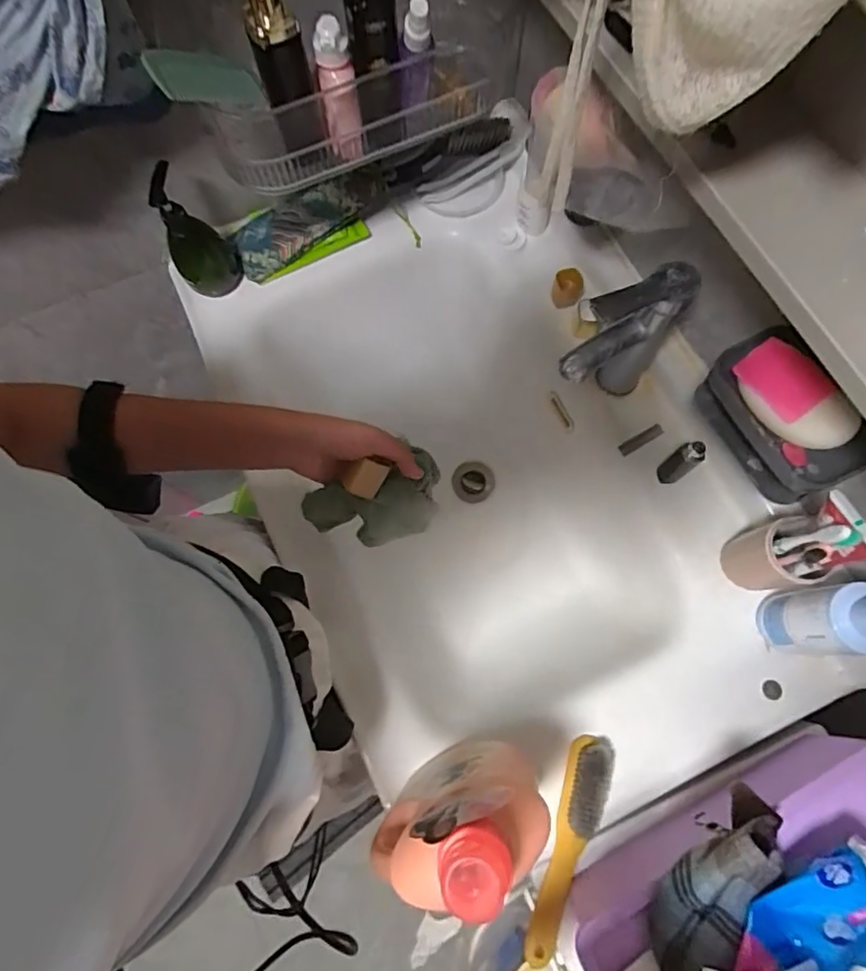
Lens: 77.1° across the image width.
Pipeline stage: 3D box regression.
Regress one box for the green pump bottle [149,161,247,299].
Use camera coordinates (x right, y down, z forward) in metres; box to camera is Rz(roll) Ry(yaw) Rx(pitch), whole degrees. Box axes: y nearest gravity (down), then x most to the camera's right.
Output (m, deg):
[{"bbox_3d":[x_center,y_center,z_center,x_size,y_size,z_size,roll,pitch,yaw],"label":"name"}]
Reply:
[{"bbox_3d":[-0.266,-0.282,0.610,0.063,0.155,0.056,-1,73,1],"label":"green pump bottle"}]

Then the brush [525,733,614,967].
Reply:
[{"bbox_3d":[0.121,0.326,0.489,0.033,0.028,0.192,20,75,8],"label":"brush"}]

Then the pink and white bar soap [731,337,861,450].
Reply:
[{"bbox_3d":[0.270,-0.065,0.409,0.049,0.020,0.092,-36,75,-9],"label":"pink and white bar soap"}]

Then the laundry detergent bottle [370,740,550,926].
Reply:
[{"bbox_3d":[0.015,0.251,0.410,0.125,0.239,0.053,-22,74,-5],"label":"laundry detergent bottle"}]

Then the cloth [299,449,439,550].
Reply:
[{"bbox_3d":[-0.052,0.023,0.509,0.125,0.082,0.060,-21,74,-5],"label":"cloth"}]

